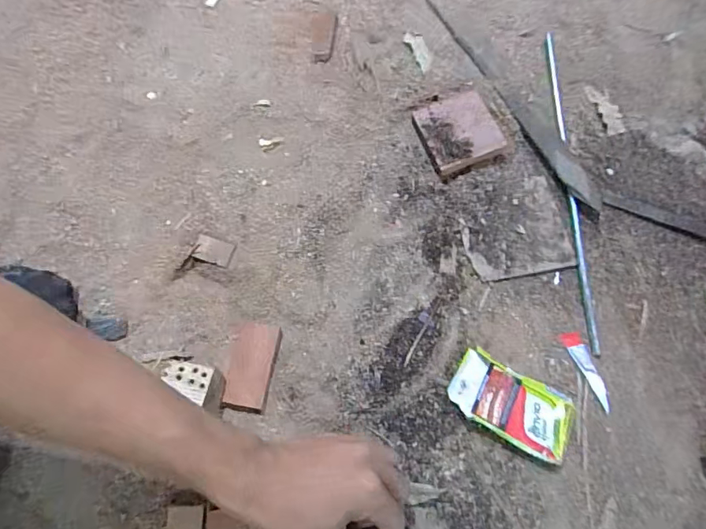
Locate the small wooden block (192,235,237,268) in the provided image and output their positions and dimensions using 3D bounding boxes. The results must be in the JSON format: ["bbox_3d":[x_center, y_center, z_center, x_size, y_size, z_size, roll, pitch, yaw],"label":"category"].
[{"bbox_3d":[-0.137,-0.013,0.457,0.035,0.004,0.025,17,76,-7],"label":"small wooden block"}]

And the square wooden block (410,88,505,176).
[{"bbox_3d":[0.115,-0.149,0.509,0.084,0.016,0.086,-20,70,-7],"label":"square wooden block"}]

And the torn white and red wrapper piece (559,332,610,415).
[{"bbox_3d":[0.221,0.098,0.433,0.018,0.010,0.075,-19,70,-6],"label":"torn white and red wrapper piece"}]

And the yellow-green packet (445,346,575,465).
[{"bbox_3d":[0.141,0.125,0.415,0.108,0.019,0.060,28,72,11],"label":"yellow-green packet"}]

